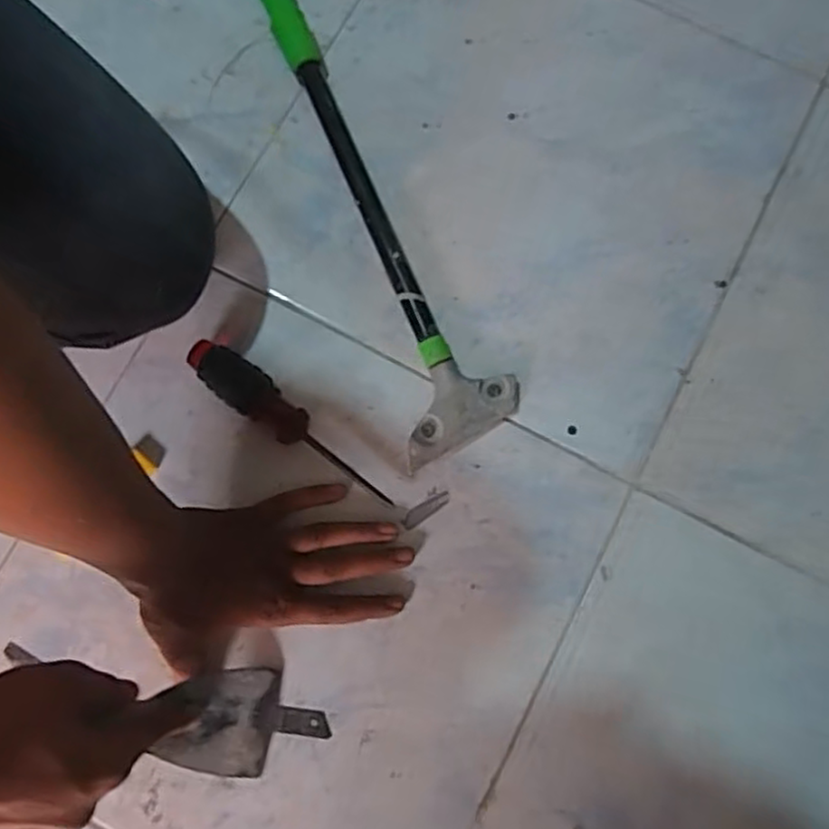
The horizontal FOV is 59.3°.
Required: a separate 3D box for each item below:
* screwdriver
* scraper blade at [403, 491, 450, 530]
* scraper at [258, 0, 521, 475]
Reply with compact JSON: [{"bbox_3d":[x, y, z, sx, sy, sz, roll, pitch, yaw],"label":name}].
[{"bbox_3d":[-0.096,0.007,0.554,0.183,0.027,0.035,38,80,7],"label":"screwdriver"},{"bbox_3d":[0.009,0.072,0.554,0.041,0.004,0.012,-35,81,-7],"label":"scraper blade"},{"bbox_3d":[-0.107,-0.361,0.623,0.097,0.039,0.843,-21,79,-5],"label":"scraper"}]

